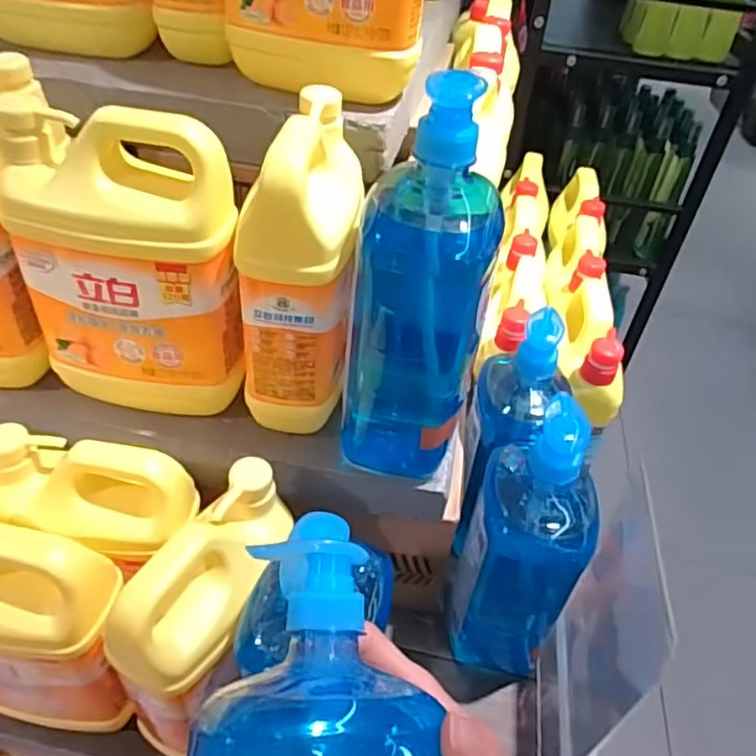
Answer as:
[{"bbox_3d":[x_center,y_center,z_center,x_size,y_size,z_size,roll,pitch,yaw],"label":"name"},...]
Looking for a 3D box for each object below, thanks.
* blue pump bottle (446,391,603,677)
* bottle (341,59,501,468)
[{"bbox_3d":[0.115,0.144,0.509,0.087,0.266,0.093,9,42,3],"label":"blue pump bottle"},{"bbox_3d":[0.029,-0.044,0.410,0.086,0.268,0.071,11,42,6],"label":"bottle"}]

